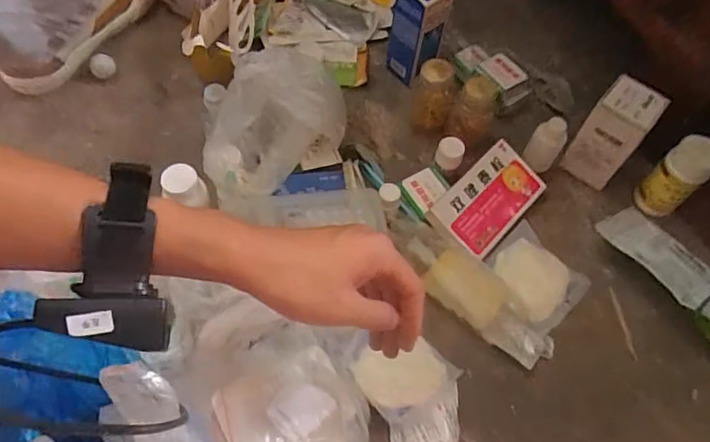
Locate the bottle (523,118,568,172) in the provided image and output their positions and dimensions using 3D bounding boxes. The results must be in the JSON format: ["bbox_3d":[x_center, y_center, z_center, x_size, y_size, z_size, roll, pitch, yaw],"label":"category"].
[{"bbox_3d":[0.230,-0.090,0.638,0.036,0.068,0.034,1,59,-2],"label":"bottle"}]

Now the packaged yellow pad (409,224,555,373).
[{"bbox_3d":[0.126,0.080,0.556,0.184,0.021,0.057,45,67,5],"label":"packaged yellow pad"}]

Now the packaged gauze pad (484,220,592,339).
[{"bbox_3d":[0.198,0.060,0.582,0.097,0.016,0.100,-40,69,-23],"label":"packaged gauze pad"}]

